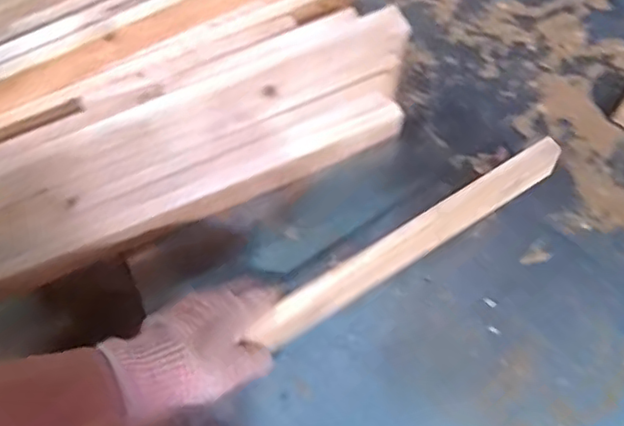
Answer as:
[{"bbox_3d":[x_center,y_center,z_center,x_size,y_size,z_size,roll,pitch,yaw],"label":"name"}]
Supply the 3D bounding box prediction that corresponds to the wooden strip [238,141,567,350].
[{"bbox_3d":[0.088,0.029,0.555,0.312,0.051,0.026,-32,71,-5],"label":"wooden strip"}]

